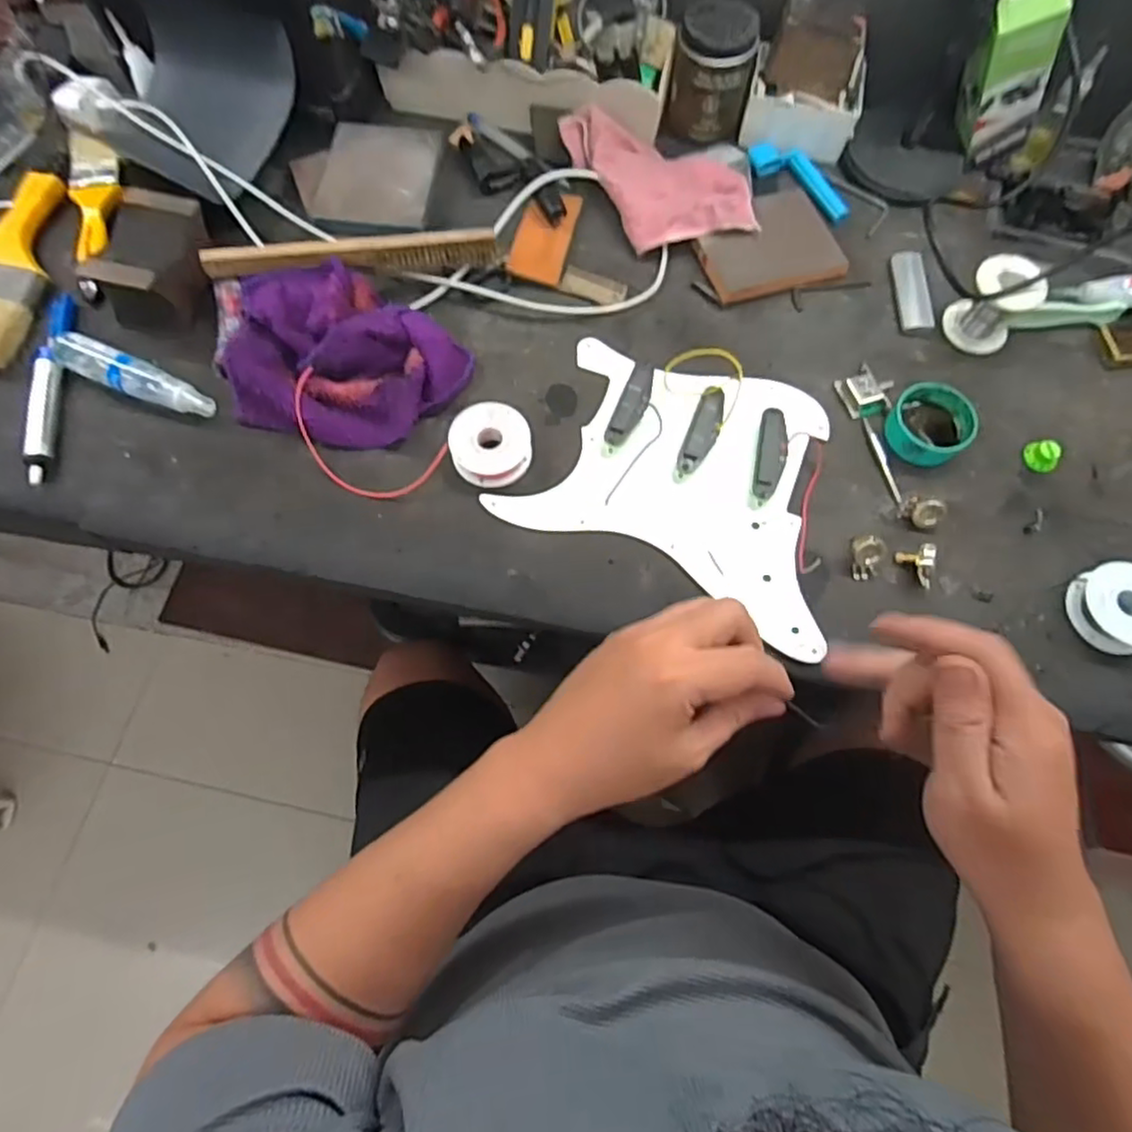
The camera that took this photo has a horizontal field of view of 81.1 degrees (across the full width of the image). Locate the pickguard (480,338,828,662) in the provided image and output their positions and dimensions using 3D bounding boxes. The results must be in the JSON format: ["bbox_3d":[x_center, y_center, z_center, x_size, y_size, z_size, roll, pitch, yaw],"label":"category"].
[{"bbox_3d":[0.099,-0.073,0.513,0.250,0.020,0.194,24,73,7],"label":"pickguard"}]

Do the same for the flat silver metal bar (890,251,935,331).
[{"bbox_3d":[0.305,-0.244,0.579,0.023,0.017,0.076,-2,72,-1],"label":"flat silver metal bar"}]

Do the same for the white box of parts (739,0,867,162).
[{"bbox_3d":[0.225,-0.449,0.604,0.105,0.089,0.082,11,72,3],"label":"white box of parts"}]

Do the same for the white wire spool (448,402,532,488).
[{"bbox_3d":[-0.059,-0.095,0.517,0.061,0.023,0.061,0,72,-1],"label":"white wire spool"}]

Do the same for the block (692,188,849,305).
[{"bbox_3d":[0.180,-0.289,0.594,0.123,0.015,0.099,-12,72,-5],"label":"block"}]

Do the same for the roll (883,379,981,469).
[{"bbox_3d":[0.292,-0.115,0.525,0.073,0.022,0.061,-33,75,-11],"label":"roll"}]

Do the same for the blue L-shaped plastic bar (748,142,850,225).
[{"bbox_3d":[0.224,-0.365,0.625,0.113,0.012,0.041,42,76,12],"label":"blue L-shaped plastic bar"}]

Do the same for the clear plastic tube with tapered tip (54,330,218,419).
[{"bbox_3d":[-0.346,-0.151,0.529,0.139,0.028,0.029,26,73,8],"label":"clear plastic tube with tapered tip"}]

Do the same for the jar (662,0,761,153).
[{"bbox_3d":[0.136,-0.449,0.615,0.072,0.099,0.060,13,72,4],"label":"jar"}]

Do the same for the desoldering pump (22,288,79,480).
[{"bbox_3d":[-0.418,-0.152,0.533,0.018,0.020,0.186,-8,72,-3],"label":"desoldering pump"}]

